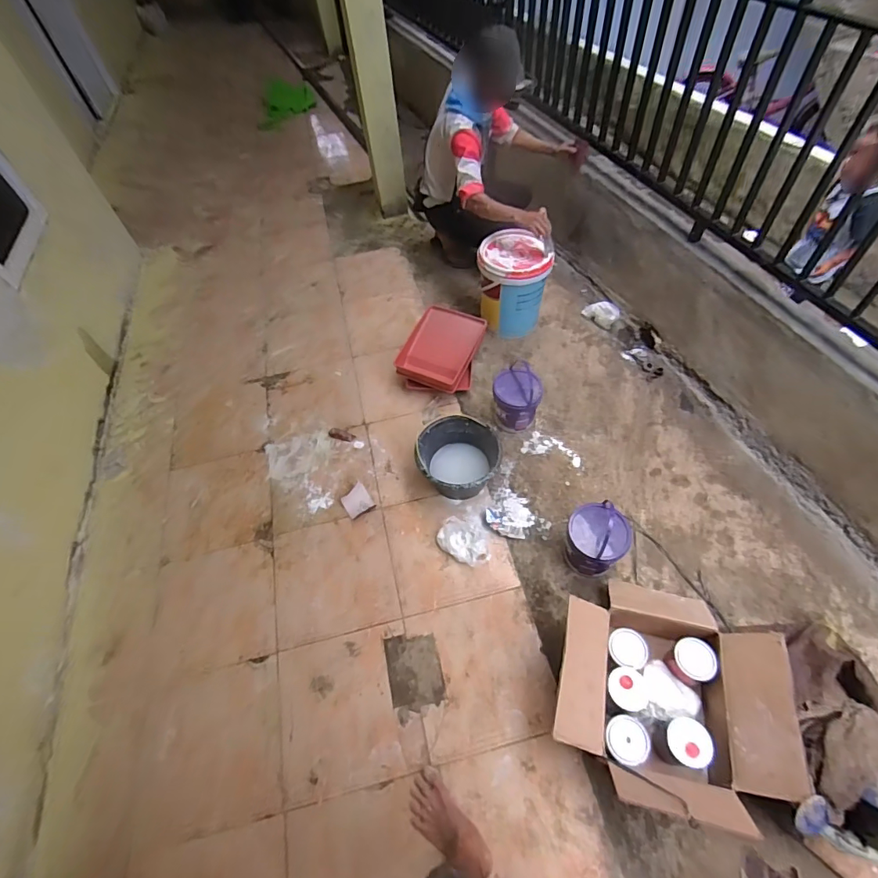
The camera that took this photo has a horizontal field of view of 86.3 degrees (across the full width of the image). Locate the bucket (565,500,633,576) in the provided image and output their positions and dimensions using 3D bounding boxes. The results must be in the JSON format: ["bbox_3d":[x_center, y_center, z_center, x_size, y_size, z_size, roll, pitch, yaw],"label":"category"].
[{"bbox_3d":[0.483,0.317,1.469,0.180,0.244,0.178,-2,57,4],"label":"bucket"}]

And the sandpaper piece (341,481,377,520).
[{"bbox_3d":[-0.299,0.228,1.714,0.096,0.021,0.115,-34,60,-16],"label":"sandpaper piece"}]

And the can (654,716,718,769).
[{"bbox_3d":[0.604,0.747,1.151,0.098,0.113,0.099,-2,57,4],"label":"can"}]

